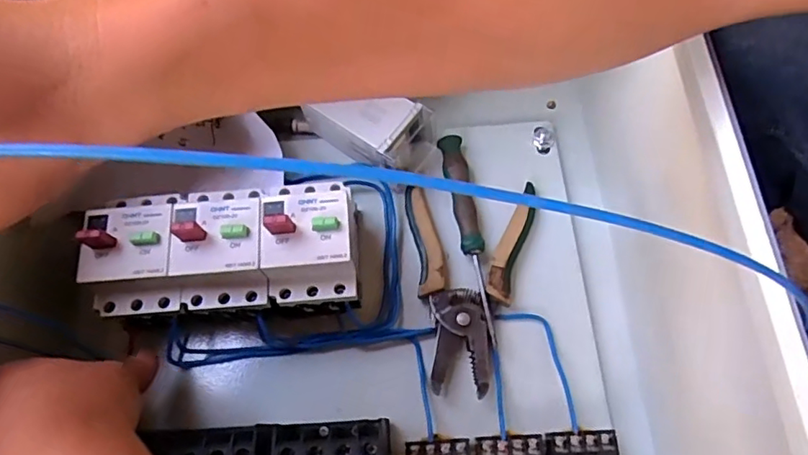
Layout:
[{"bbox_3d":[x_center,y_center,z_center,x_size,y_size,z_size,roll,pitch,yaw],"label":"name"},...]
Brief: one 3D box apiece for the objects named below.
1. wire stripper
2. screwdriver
[{"bbox_3d":[0.045,0.040,0.394,0.090,0.012,0.143,3,67,1],"label":"wire stripper"},{"bbox_3d":[0.048,0.003,0.403,0.017,0.020,0.150,-10,67,-4],"label":"screwdriver"}]

